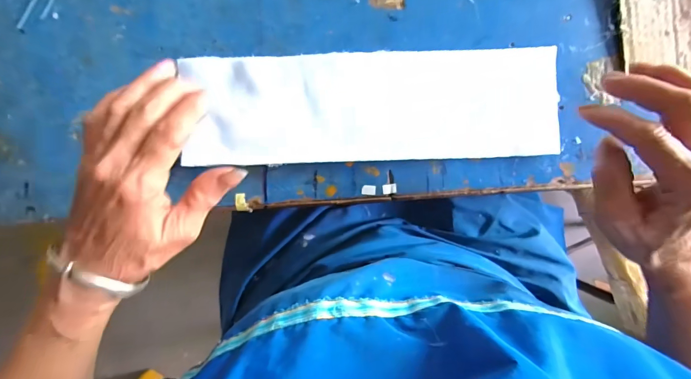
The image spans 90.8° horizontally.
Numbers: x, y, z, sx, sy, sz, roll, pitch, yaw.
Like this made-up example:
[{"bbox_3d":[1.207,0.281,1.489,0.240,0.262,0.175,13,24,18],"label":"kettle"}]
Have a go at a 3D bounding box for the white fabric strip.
[{"bbox_3d":[0.025,-0.073,0.300,0.317,0.008,0.093,-2,94,-1],"label":"white fabric strip"}]

